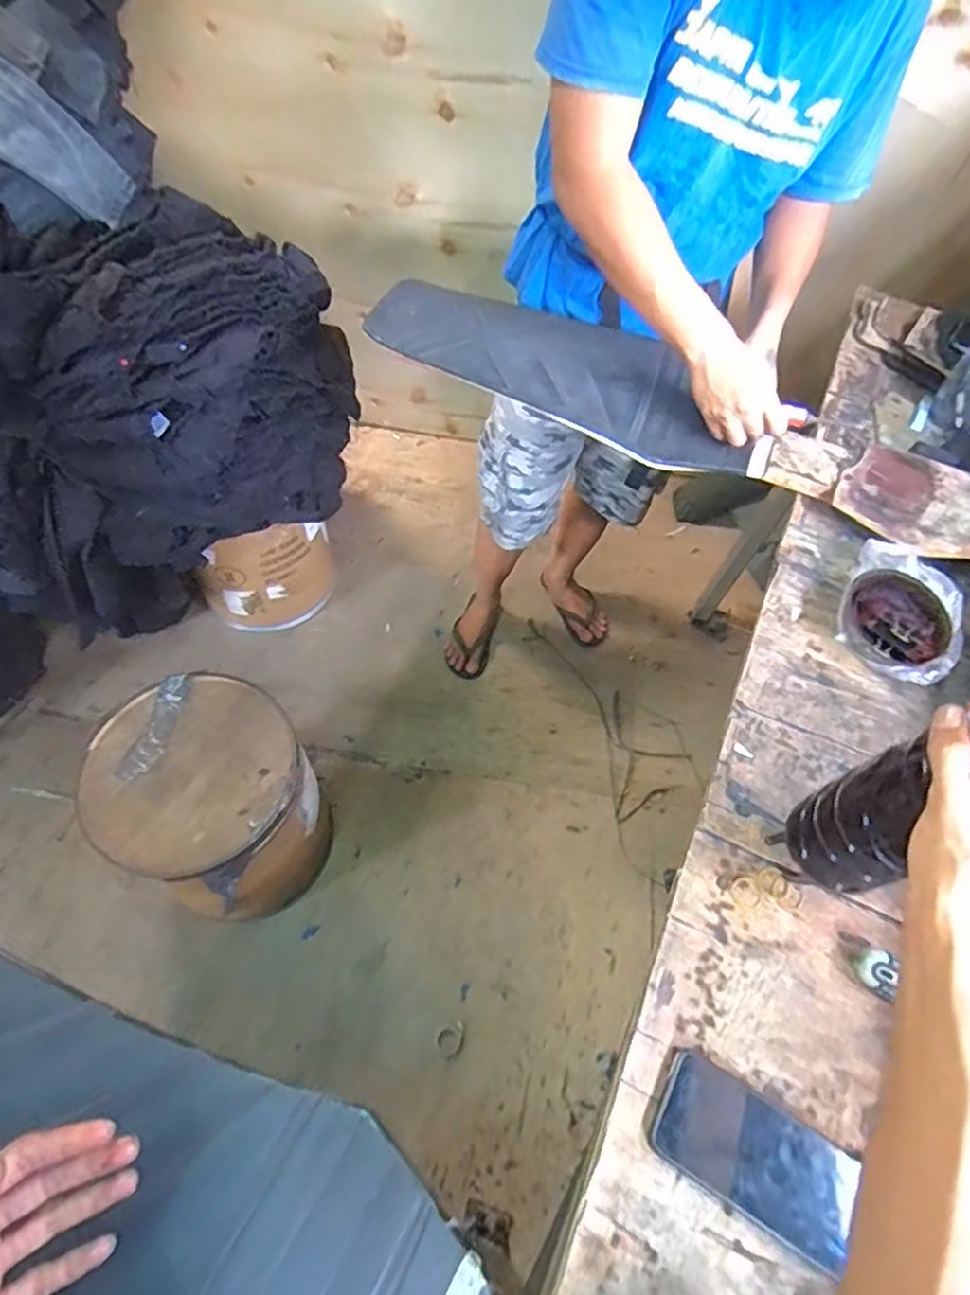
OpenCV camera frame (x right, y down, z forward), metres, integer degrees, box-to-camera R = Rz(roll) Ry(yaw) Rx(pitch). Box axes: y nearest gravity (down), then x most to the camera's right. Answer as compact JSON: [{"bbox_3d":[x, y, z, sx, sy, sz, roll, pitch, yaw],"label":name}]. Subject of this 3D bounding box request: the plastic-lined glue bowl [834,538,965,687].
[{"bbox_3d":[0.497,-0.043,0.783,0.140,0.049,0.152,31,61,15],"label":"plastic-lined glue bowl"}]

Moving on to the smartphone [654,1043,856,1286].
[{"bbox_3d":[0.211,0.398,0.519,0.151,0.009,0.080,29,61,14],"label":"smartphone"}]

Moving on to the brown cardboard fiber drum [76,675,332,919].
[{"bbox_3d":[-0.504,0.301,1.263,0.328,0.380,0.348,2,58,-3],"label":"brown cardboard fiber drum"}]

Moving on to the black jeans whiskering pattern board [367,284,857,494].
[{"bbox_3d":[0.179,-0.386,0.950,0.673,0.050,0.244,29,61,14],"label":"black jeans whiskering pattern board"}]

